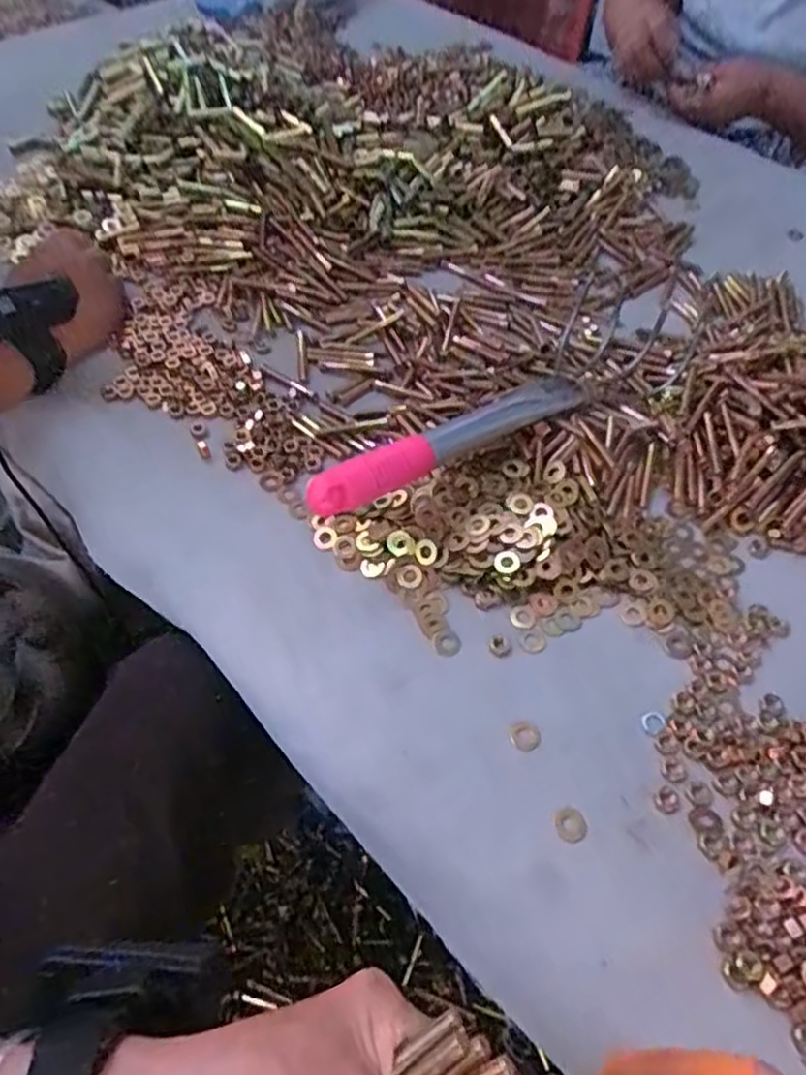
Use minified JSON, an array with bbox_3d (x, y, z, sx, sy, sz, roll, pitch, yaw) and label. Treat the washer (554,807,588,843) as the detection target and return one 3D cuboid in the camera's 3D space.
[{"bbox_3d":[0.090,0.154,0.373,0.017,0.004,0.018,0,53,-1],"label":"washer"}]

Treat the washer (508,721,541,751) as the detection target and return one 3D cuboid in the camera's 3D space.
[{"bbox_3d":[0.071,0.116,0.406,0.017,0.004,0.018,-2,64,4],"label":"washer"}]

